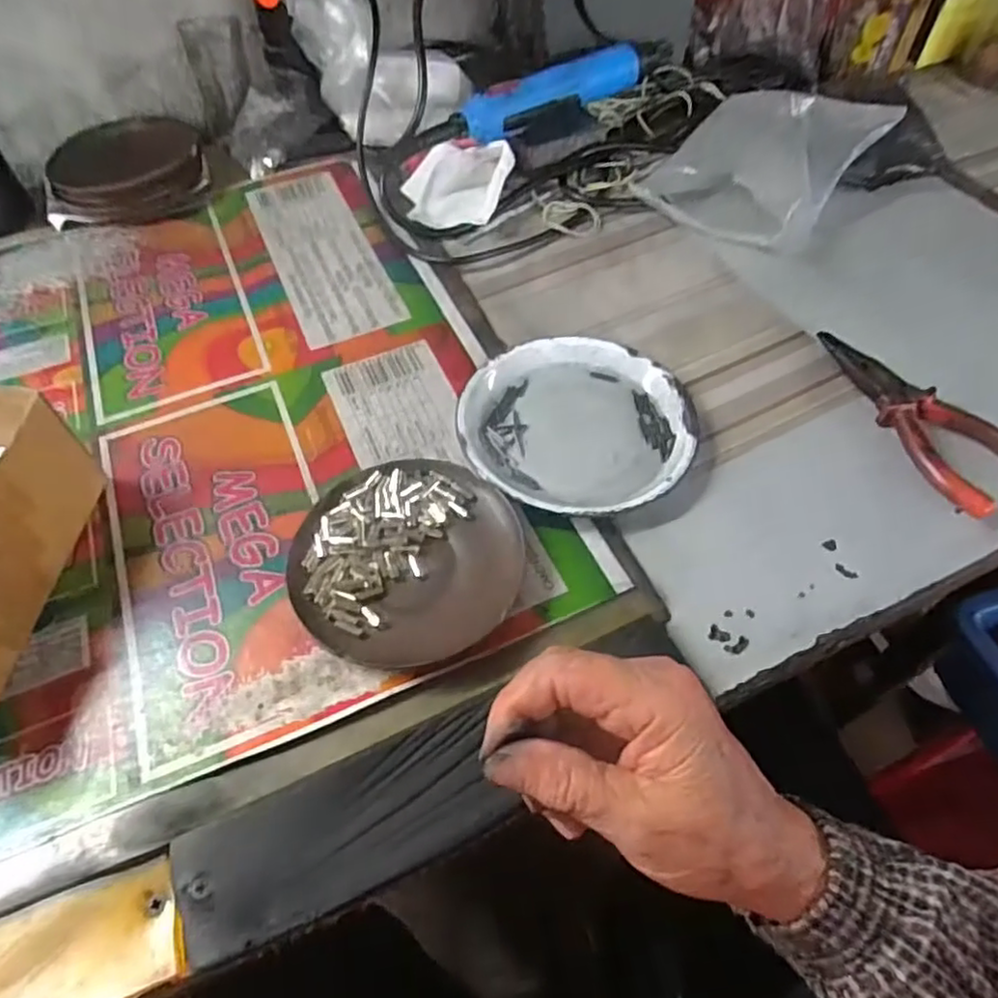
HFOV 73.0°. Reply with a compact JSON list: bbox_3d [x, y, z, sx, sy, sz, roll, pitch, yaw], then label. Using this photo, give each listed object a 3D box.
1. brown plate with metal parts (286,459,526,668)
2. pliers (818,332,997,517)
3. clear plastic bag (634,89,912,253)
[{"bbox_3d":[-0.046,0.030,0.341,0.112,0.019,0.110,-1,55,1],"label":"brown plate with metal parts"},{"bbox_3d":[0.240,-0.051,0.390,0.045,0.020,0.141,-20,57,-13],"label":"pliers"},{"bbox_3d":[0.209,-0.265,0.528,0.123,0.046,0.173,36,63,23],"label":"clear plastic bag"}]

